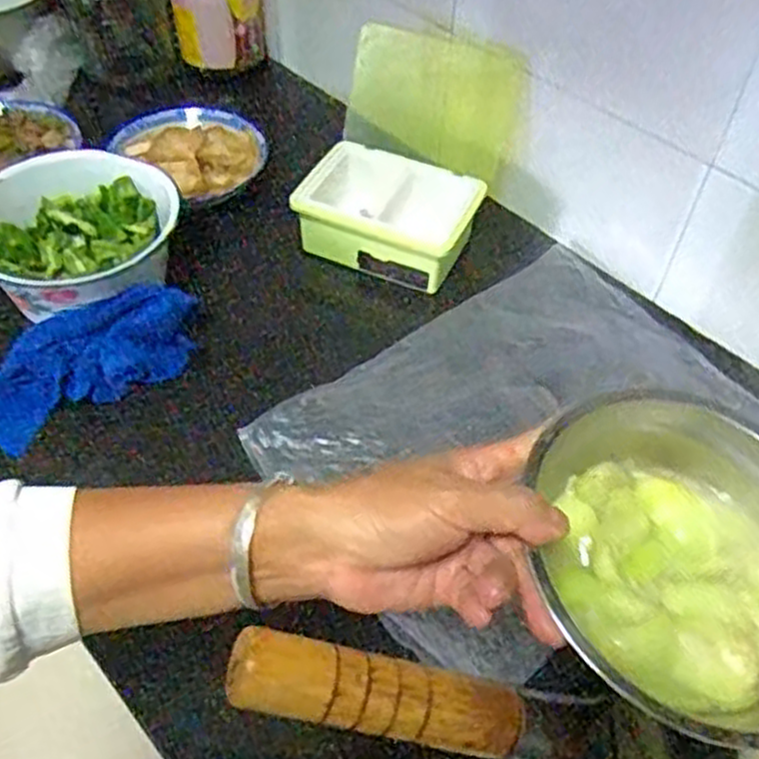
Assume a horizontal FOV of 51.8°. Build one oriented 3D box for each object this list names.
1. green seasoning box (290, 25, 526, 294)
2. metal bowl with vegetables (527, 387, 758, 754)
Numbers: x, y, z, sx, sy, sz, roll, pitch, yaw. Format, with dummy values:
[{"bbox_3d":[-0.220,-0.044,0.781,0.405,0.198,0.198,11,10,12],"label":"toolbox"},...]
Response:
[{"bbox_3d":[0.027,-0.225,0.779,0.168,0.123,0.208,19,52,12],"label":"green seasoning box"},{"bbox_3d":[0.149,0.085,0.368,0.149,0.049,0.163,1,51,-2],"label":"metal bowl with vegetables"}]

